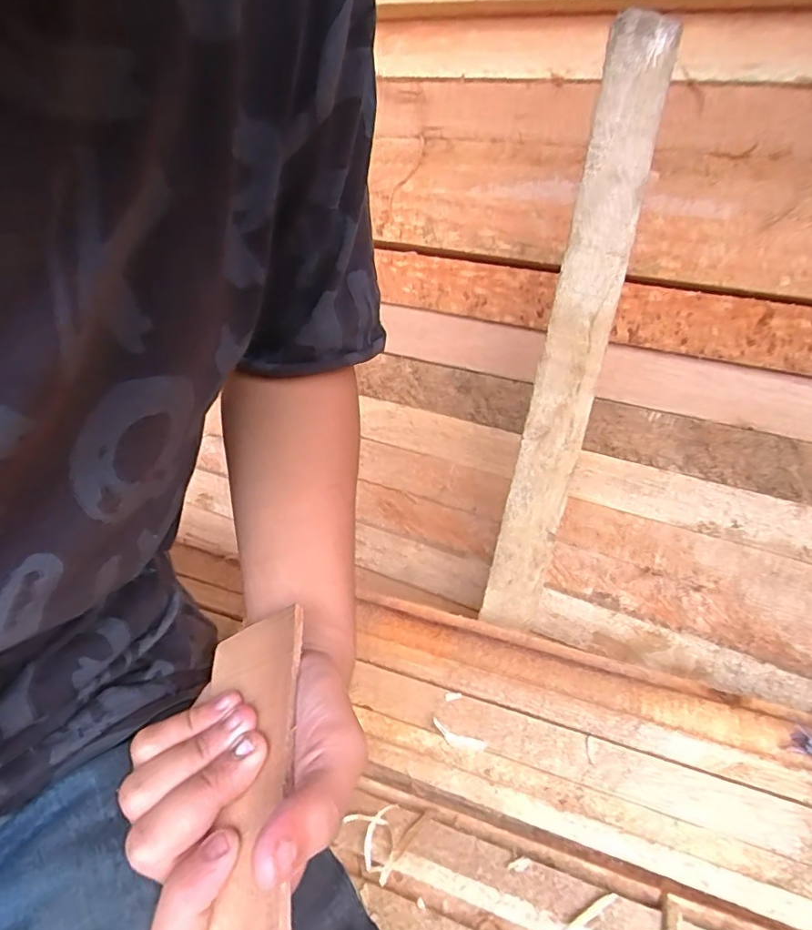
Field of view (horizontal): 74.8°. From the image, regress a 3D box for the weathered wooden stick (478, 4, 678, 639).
[{"bbox_3d":[0.133,-0.081,0.433,0.050,0.472,0.015,14,17,13],"label":"weathered wooden stick"}]

